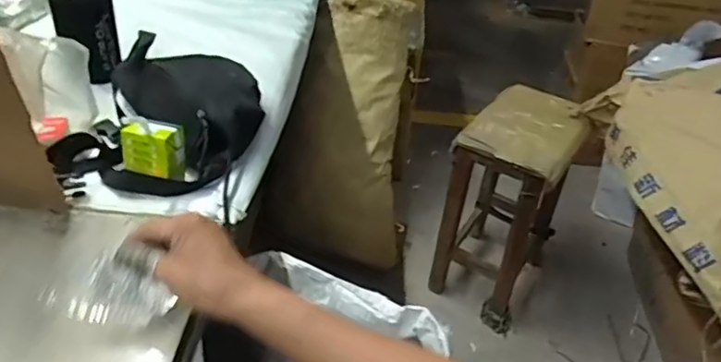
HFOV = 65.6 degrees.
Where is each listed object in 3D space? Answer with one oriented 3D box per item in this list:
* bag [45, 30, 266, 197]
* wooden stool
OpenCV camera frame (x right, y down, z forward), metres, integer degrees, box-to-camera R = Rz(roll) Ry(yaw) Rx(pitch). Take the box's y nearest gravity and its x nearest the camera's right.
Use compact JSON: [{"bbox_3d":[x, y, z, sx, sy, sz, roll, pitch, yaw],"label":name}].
[{"bbox_3d":[-0.225,-0.097,0.696,0.203,0.070,0.278,4,37,0],"label":"bag"},{"bbox_3d":[0.376,0.064,1.412,0.225,0.513,0.366,24,38,25],"label":"wooden stool"}]

